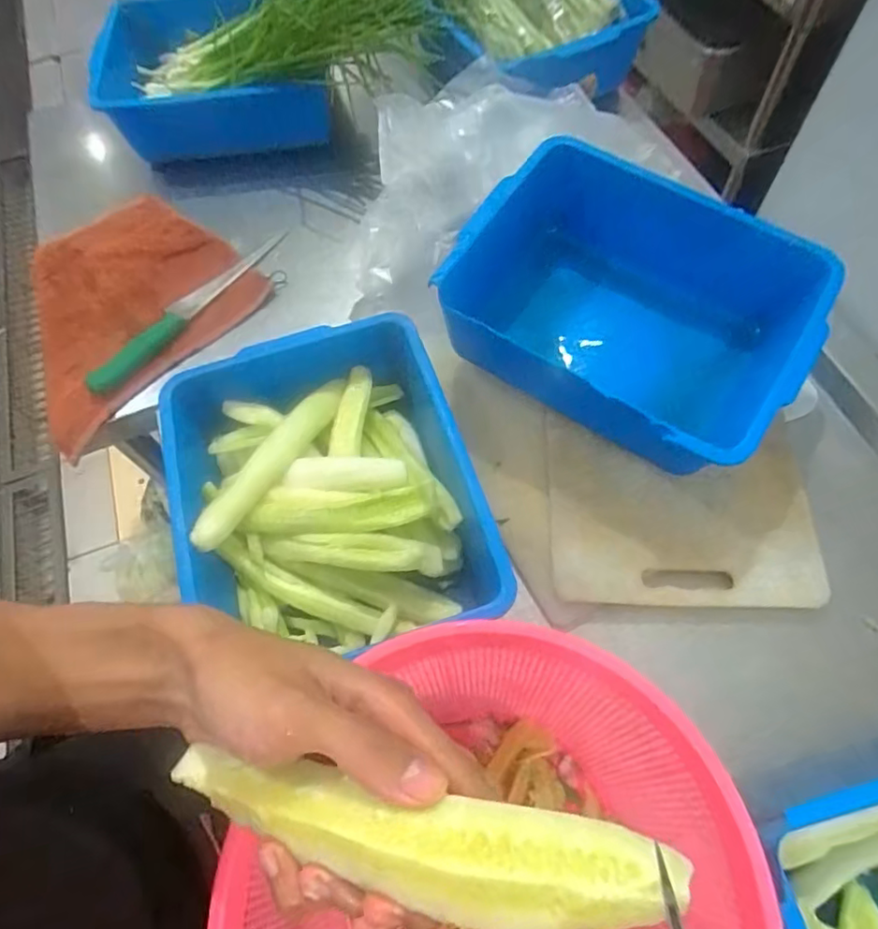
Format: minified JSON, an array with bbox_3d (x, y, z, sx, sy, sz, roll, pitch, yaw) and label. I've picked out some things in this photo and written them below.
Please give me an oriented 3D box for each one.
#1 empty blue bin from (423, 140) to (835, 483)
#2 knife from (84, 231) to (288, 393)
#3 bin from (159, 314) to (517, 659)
[{"bbox_3d":[0.177,-0.148,0.542,0.297,0.137,0.238,31,69,17],"label":"empty blue bin"},{"bbox_3d":[-0.281,-0.182,0.654,0.033,0.024,0.278,33,70,18],"label":"knife"},{"bbox_3d":[-0.097,0.017,0.509,0.257,0.083,0.266,-16,64,-5],"label":"bin"}]

